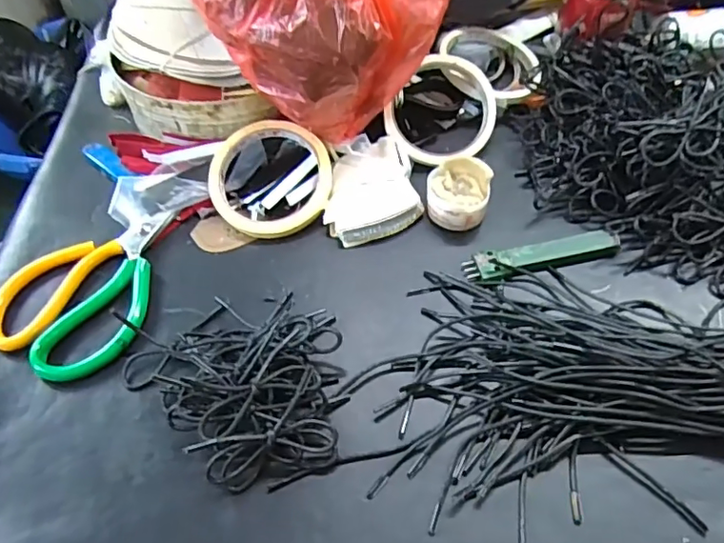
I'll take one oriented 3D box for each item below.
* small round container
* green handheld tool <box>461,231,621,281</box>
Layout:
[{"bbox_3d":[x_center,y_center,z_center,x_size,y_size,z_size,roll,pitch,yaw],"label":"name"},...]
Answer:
[{"bbox_3d":[0.071,-0.057,0.417,0.045,0.045,0.045,-2,54,3],"label":"small round container"},{"bbox_3d":[0.126,-0.010,0.392,0.107,0.011,0.021,-11,54,-4],"label":"green handheld tool"}]

